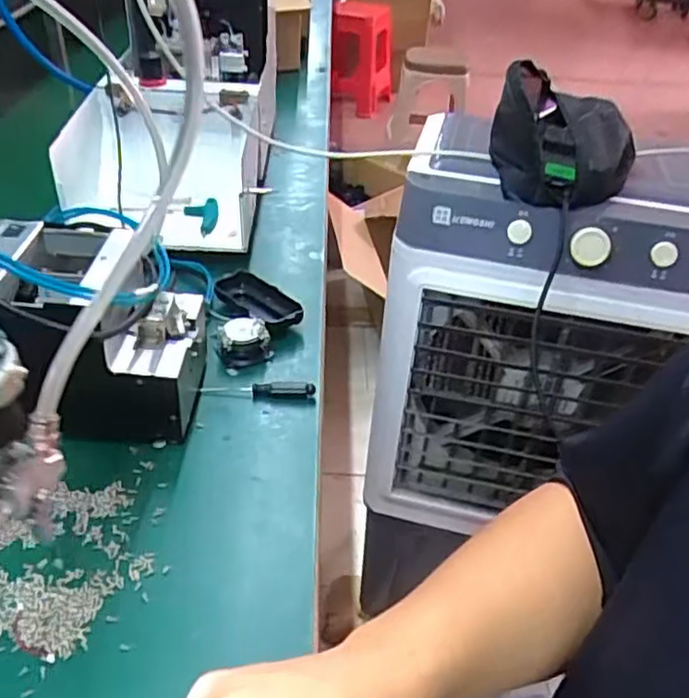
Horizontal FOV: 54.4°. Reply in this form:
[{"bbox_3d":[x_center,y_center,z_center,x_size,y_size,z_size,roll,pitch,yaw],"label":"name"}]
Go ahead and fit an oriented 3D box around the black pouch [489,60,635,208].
[{"bbox_3d":[0.246,-0.243,0.752,0.150,0.092,0.198,16,39,13],"label":"black pouch"}]

